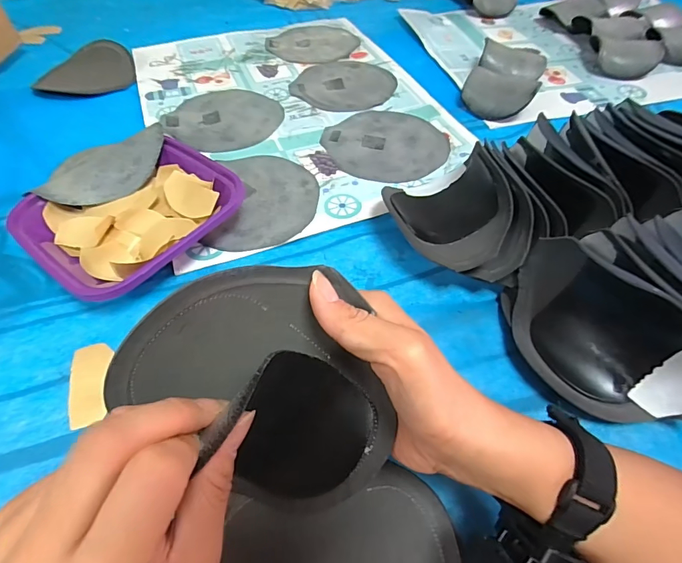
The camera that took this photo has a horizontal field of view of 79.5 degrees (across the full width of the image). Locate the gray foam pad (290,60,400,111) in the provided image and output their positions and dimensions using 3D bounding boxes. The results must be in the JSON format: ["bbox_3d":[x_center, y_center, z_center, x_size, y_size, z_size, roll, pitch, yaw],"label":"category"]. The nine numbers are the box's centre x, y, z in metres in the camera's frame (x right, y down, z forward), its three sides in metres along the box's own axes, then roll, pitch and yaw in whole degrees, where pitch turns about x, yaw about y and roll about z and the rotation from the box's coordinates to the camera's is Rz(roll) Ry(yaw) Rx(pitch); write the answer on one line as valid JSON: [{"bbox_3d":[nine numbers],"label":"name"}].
[{"bbox_3d":[0.006,-0.297,0.615,0.146,0.004,0.147,24,54,20],"label":"gray foam pad"}]

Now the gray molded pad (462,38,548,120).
[{"bbox_3d":[0.234,-0.287,0.583,0.091,0.044,0.148,20,53,17],"label":"gray molded pad"}]

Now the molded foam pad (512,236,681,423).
[{"bbox_3d":[0.187,0.037,0.290,0.075,0.089,0.159,-28,55,-21],"label":"molded foam pad"}]

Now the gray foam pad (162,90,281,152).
[{"bbox_3d":[-0.156,-0.226,0.554,0.147,0.010,0.151,17,52,14],"label":"gray foam pad"}]

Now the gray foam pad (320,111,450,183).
[{"bbox_3d":[0.057,-0.175,0.520,0.145,0.006,0.149,-18,52,-14],"label":"gray foam pad"}]

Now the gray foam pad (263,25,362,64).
[{"bbox_3d":[-0.045,-0.418,0.715,0.151,0.004,0.150,26,55,20],"label":"gray foam pad"}]

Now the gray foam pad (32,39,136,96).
[{"bbox_3d":[-0.378,-0.329,0.630,0.136,0.024,0.129,3,50,3],"label":"gray foam pad"}]

